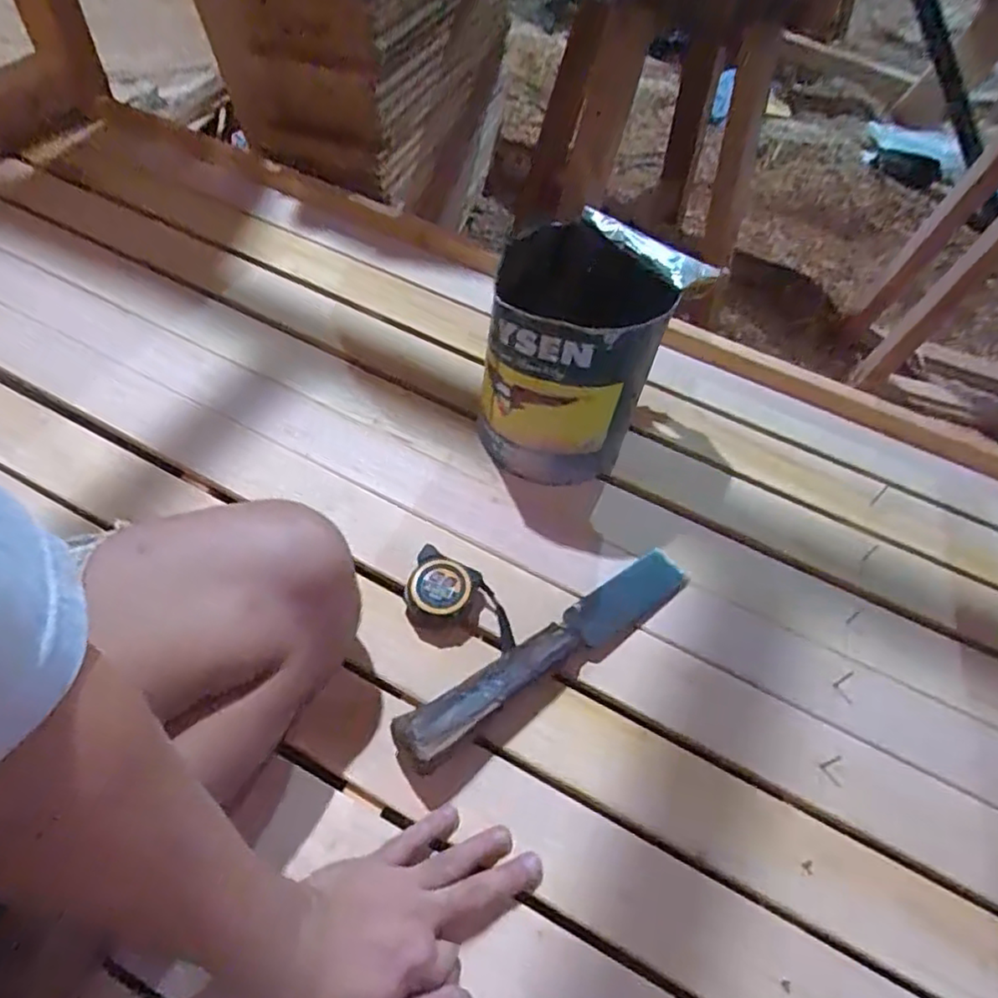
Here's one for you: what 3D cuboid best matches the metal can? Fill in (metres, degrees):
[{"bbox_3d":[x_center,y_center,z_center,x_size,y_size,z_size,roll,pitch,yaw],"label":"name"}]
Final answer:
[{"bbox_3d":[0.078,-0.138,0.642,0.185,0.205,0.174,2,55,-3],"label":"metal can"}]

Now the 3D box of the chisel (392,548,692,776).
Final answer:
[{"bbox_3d":[0.048,0.122,0.549,0.304,0.045,0.047,-29,62,-22],"label":"chisel"}]

